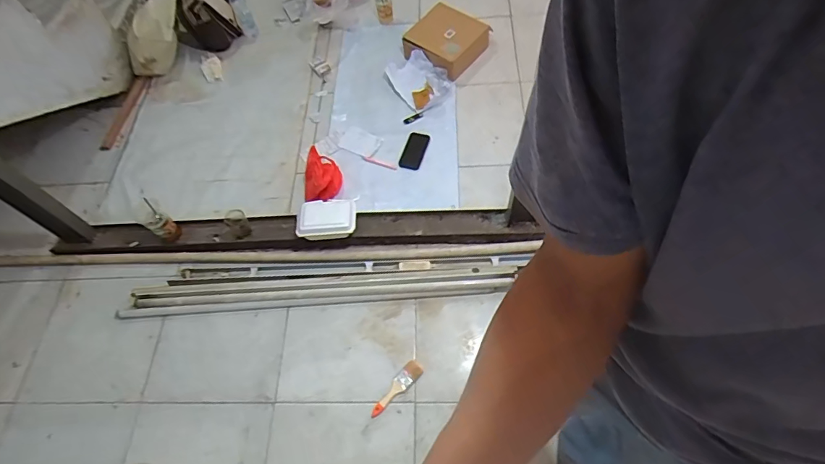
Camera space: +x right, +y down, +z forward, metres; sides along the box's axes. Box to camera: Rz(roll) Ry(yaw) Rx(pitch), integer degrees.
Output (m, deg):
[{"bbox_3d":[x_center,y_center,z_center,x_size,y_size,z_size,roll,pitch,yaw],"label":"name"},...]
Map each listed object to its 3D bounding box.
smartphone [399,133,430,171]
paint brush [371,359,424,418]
[{"bbox_3d":[0.009,-0.309,1.735,0.087,0.013,0.166,15,63,14],"label":"smartphone"},{"bbox_3d":[-0.048,0.444,1.314,0.187,0.010,0.049,-41,68,-17],"label":"paint brush"}]

